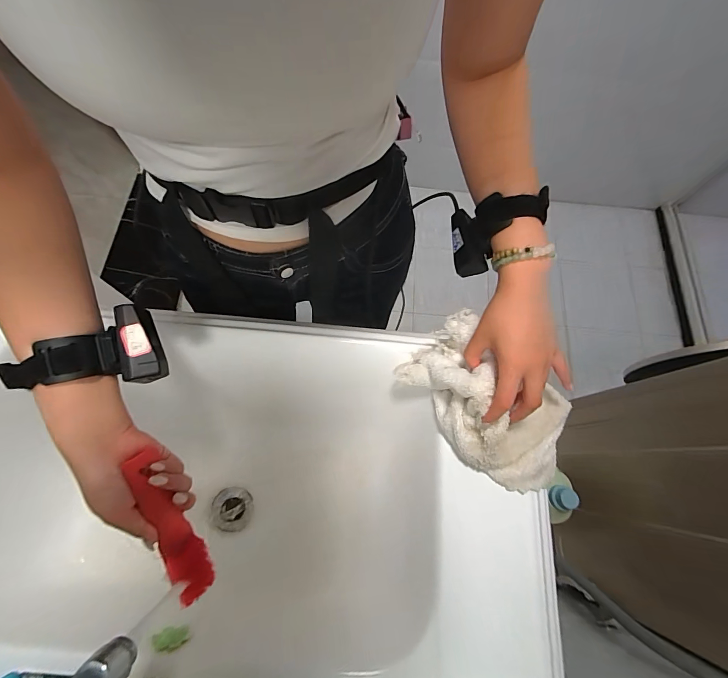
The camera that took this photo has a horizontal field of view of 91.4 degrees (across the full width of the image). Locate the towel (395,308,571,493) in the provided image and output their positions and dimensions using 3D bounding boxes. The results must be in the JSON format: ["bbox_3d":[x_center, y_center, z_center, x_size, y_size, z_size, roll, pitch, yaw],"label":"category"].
[{"bbox_3d":[0.144,0.070,0.397,0.195,0.077,0.132,35,73,9],"label":"towel"}]

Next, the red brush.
[{"bbox_3d":[-0.185,0.192,0.343,0.036,0.033,0.181,-14,112,-7],"label":"red brush"}]

